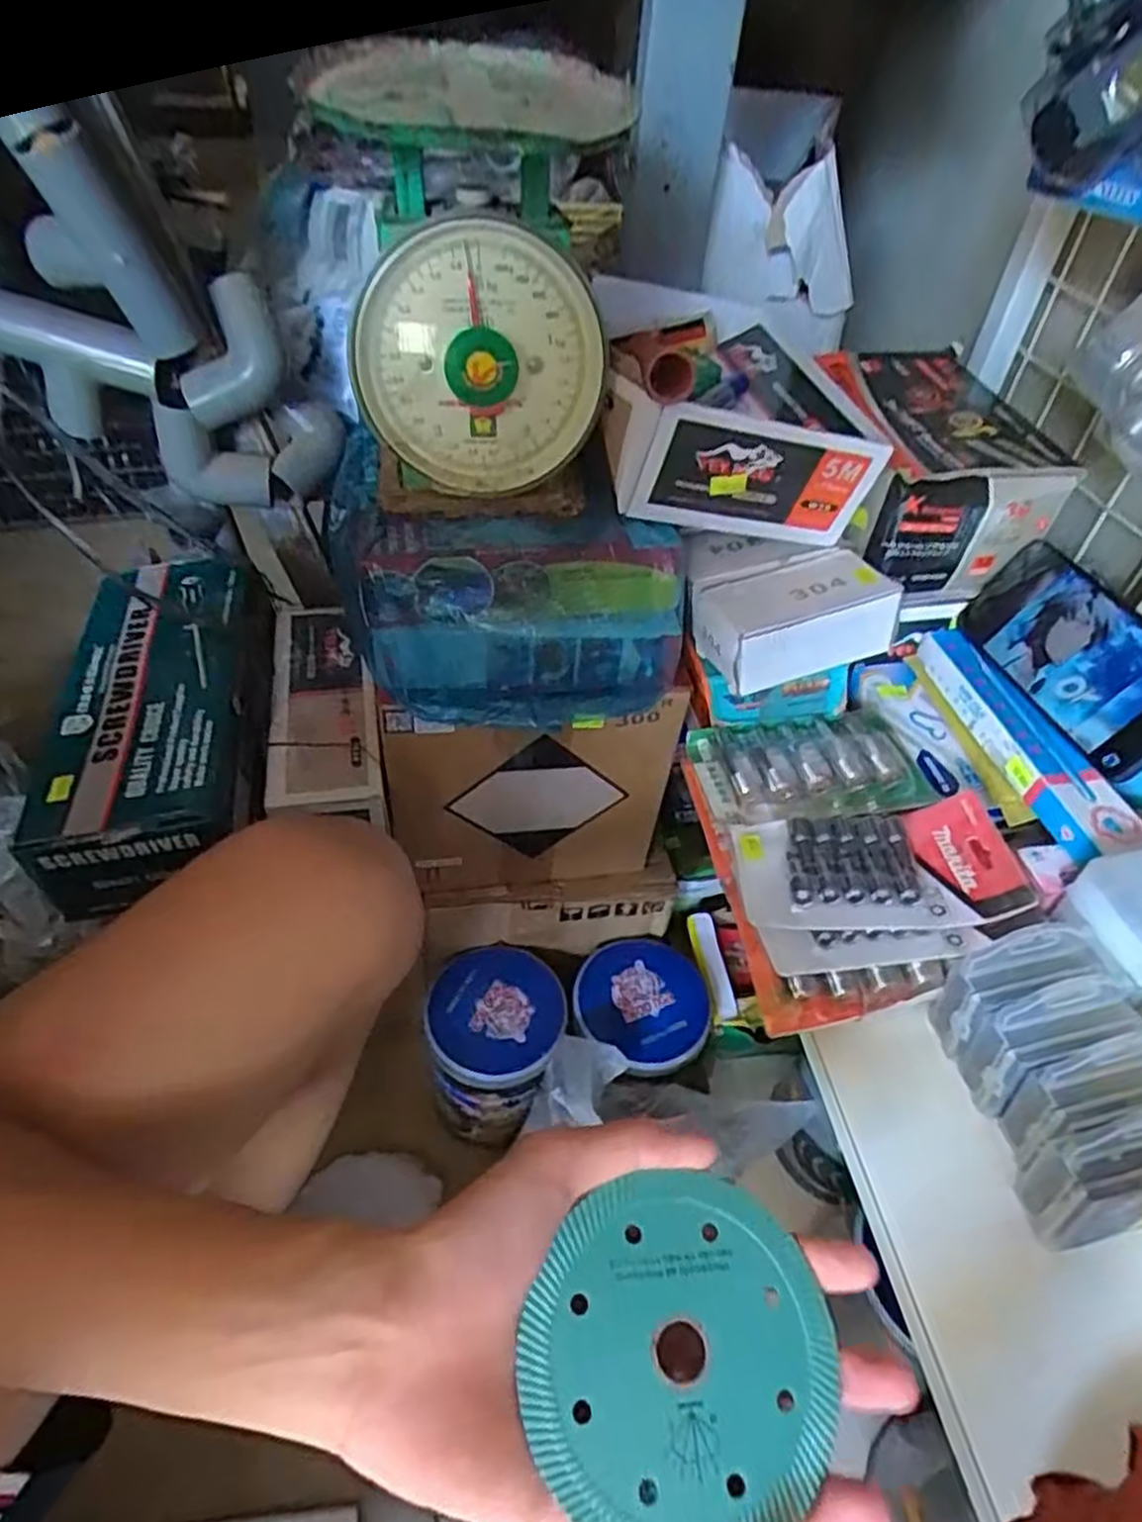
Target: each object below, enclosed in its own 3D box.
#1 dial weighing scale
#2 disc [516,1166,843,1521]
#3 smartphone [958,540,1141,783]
[{"bbox_3d":[-0.056,-0.292,0.479,0.153,0.174,0.202,2,46,-3],"label":"dial weighing scale"},{"bbox_3d":[0.035,0.187,0.252,0.095,0.004,0.094,4,57,-7],"label":"disc"},{"bbox_3d":[0.316,-0.069,0.499,0.017,0.073,0.170,17,36,-33],"label":"smartphone"}]

